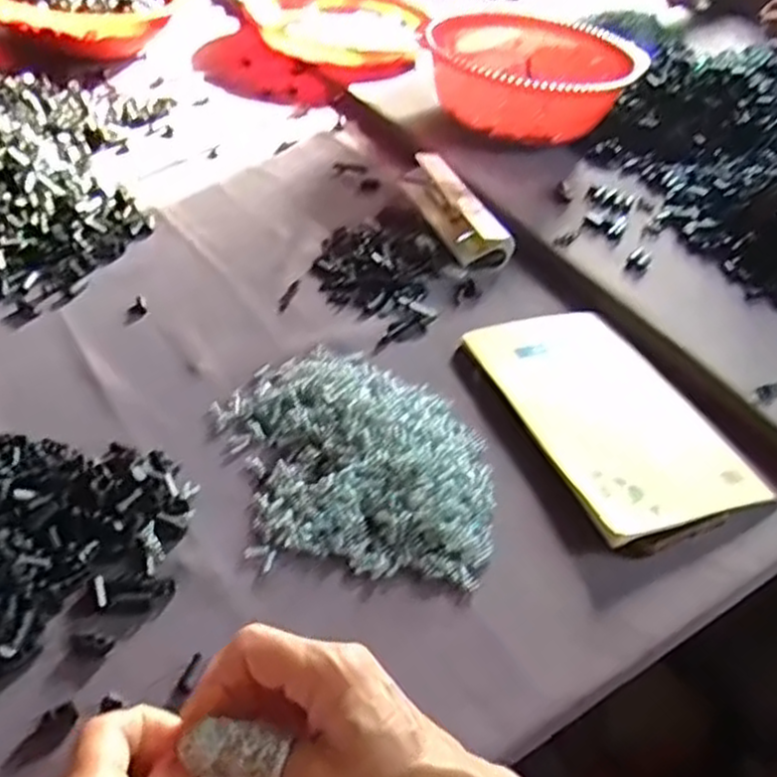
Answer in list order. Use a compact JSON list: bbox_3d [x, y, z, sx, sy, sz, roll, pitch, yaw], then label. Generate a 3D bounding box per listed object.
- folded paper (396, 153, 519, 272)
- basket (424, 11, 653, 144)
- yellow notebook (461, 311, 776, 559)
[{"bbox_3d":[0.061,-0.168,0.706,0.045,0.030,0.147,-10,46,-20],"label":"folded paper"},{"bbox_3d":[0.152,-0.343,0.848,0.213,0.086,0.208,5,43,-5],"label":"basket"},{"bbox_3d":[0.159,0.015,0.541,0.137,0.012,0.210,-11,47,-21],"label":"yellow notebook"}]

